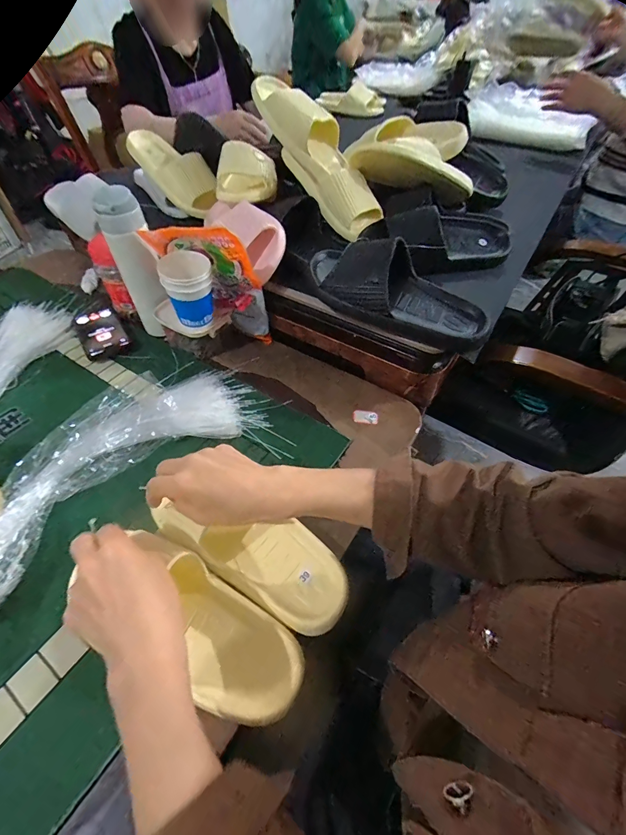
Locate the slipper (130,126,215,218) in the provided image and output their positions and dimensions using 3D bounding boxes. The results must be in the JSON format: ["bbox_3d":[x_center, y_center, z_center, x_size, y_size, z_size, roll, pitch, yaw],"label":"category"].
[{"bbox_3d":[-0.270,-0.479,0.697,0.227,0.068,0.099,39,90,5],"label":"slipper"}]

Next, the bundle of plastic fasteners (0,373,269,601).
[{"bbox_3d":[-0.250,0.059,0.432,0.157,0.064,0.410,38,60,26],"label":"bundle of plastic fasteners"}]

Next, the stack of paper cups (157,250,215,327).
[{"bbox_3d":[-0.182,-0.193,0.524,0.070,0.098,0.070,-12,52,-10],"label":"stack of paper cups"}]

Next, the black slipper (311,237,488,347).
[{"bbox_3d":[0.113,-0.177,0.478,0.254,0.081,0.098,29,57,21],"label":"black slipper"}]

